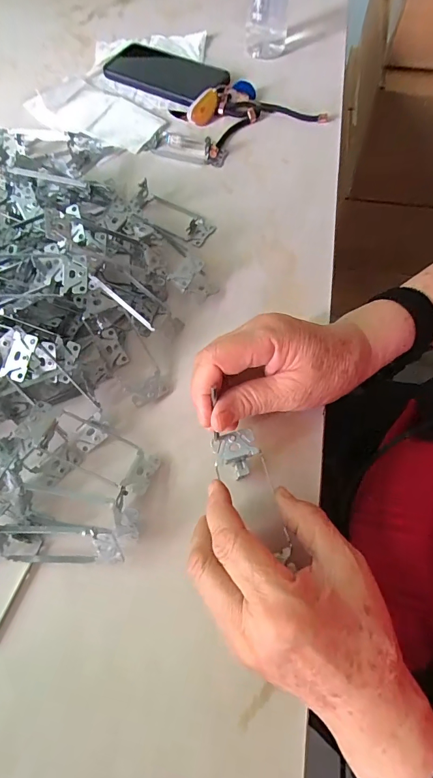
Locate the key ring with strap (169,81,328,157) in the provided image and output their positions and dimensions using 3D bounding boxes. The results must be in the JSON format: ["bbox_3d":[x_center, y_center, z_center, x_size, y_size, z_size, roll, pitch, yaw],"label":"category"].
[{"bbox_3d":[0.039,-0.349,0.472,0.157,0.020,0.109,-22,68,-9],"label":"key ring with strap"}]

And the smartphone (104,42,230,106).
[{"bbox_3d":[-0.065,-0.429,0.513,0.188,0.014,0.091,28,71,18],"label":"smartphone"}]

